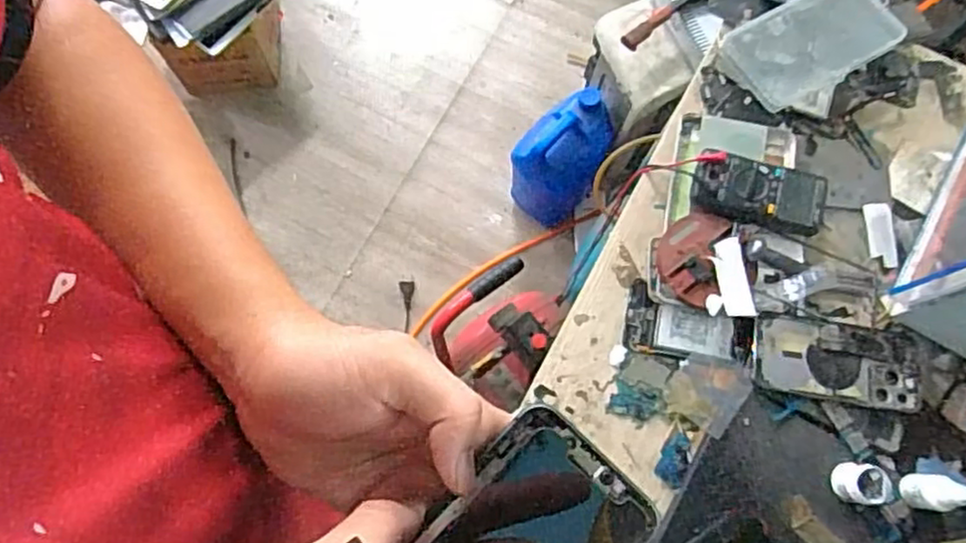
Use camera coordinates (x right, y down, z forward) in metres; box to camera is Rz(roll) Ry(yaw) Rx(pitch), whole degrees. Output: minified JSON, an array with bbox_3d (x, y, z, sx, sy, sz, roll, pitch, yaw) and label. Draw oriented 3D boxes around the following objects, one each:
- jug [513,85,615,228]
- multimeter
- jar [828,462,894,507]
[{"bbox_3d":[0.155,-0.220,1.398,0.148,0.263,0.194,34,77,7],"label":"jug"},{"bbox_3d":[0.277,-0.076,0.705,0.127,0.035,0.064,16,76,3],"label":"multimeter"},{"bbox_3d":[0.339,0.191,0.626,0.041,0.029,0.035,4,75,0],"label":"jar"}]

